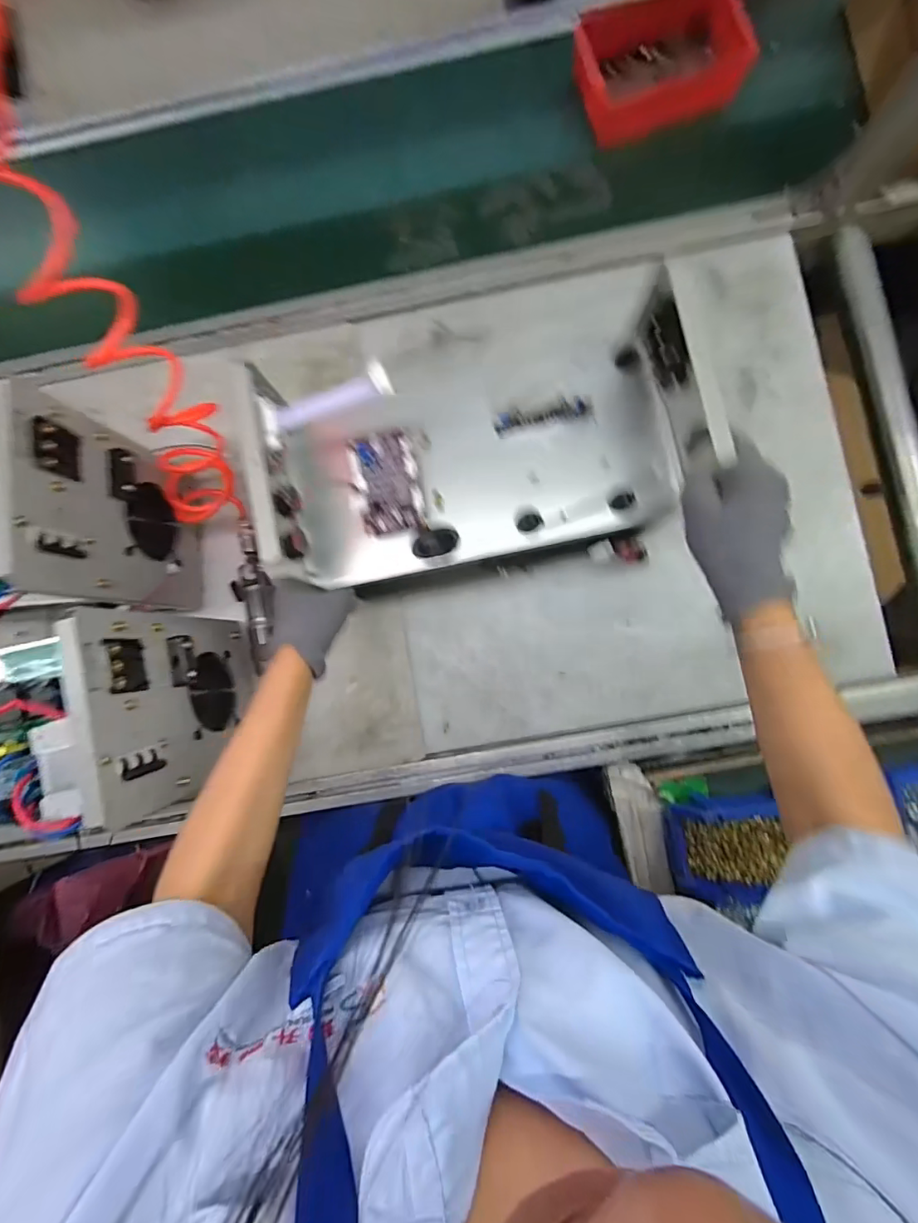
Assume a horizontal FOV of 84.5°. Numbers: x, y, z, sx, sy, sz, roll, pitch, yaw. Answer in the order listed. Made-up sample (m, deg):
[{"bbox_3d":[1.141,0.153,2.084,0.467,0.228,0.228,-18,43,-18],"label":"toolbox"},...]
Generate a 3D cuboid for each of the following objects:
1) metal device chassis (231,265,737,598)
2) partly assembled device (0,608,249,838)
[{"bbox_3d":[0.014,-0.138,0.472,0.361,0.186,0.169,-12,86,1],"label":"metal device chassis"},{"bbox_3d":[-0.452,0.128,0.517,0.381,0.240,0.176,-12,86,3],"label":"partly assembled device"}]

